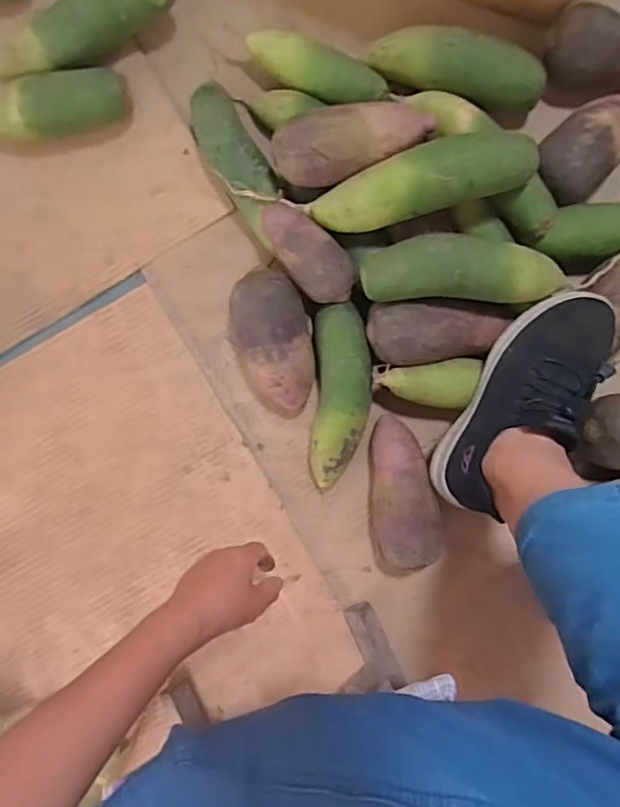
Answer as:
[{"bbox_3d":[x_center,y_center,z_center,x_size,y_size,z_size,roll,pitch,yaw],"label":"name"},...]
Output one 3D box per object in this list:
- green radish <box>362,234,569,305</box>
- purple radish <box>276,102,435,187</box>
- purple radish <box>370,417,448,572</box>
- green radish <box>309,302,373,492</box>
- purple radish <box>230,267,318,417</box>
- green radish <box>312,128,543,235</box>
[{"bbox_3d":[0.153,-0.133,0.544,0.203,0.049,0.067,2,91,1],"label":"green radish"},{"bbox_3d":[0.045,-0.253,0.550,0.157,0.057,0.063,-7,91,1],"label":"purple radish"},{"bbox_3d":[0.099,0.101,0.595,0.067,0.069,0.169,-6,91,1],"label":"purple radish"},{"bbox_3d":[0.034,-0.007,0.599,0.060,0.060,0.191,3,91,1],"label":"green radish"},{"bbox_3d":[-0.039,-0.064,0.594,0.085,0.068,0.157,-18,91,1],"label":"purple radish"},{"bbox_3d":[0.111,-0.211,0.532,0.208,0.063,0.053,-13,91,1],"label":"green radish"}]

